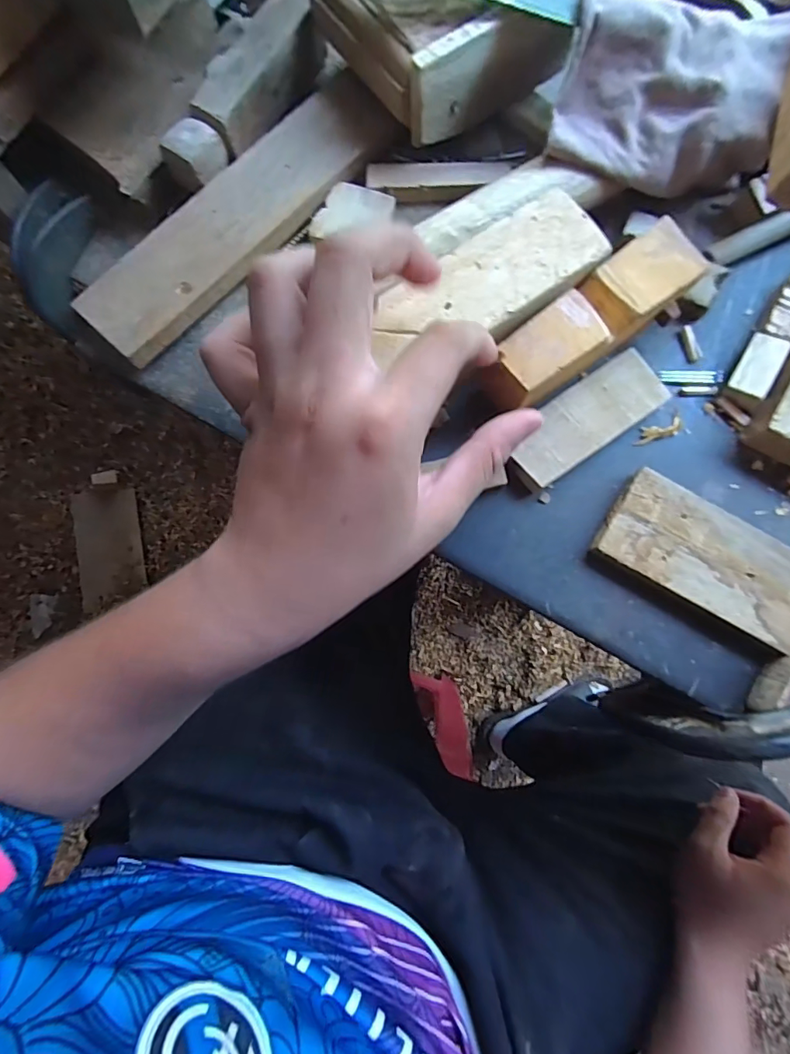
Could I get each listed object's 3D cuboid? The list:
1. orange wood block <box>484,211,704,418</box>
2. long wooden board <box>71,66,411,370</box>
[{"bbox_3d":[0.092,-0.095,0.225,0.111,0.027,0.032,-39,87,-5],"label":"orange wood block"},{"bbox_3d":[-0.079,-0.163,0.246,0.053,0.012,0.187,44,85,2],"label":"long wooden board"}]

